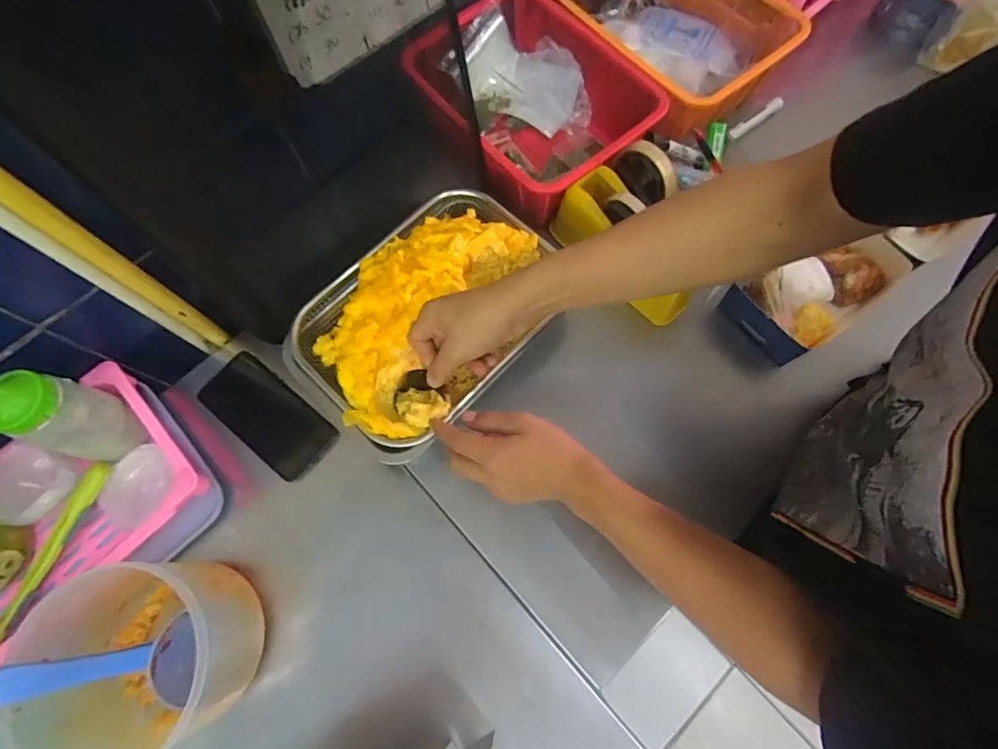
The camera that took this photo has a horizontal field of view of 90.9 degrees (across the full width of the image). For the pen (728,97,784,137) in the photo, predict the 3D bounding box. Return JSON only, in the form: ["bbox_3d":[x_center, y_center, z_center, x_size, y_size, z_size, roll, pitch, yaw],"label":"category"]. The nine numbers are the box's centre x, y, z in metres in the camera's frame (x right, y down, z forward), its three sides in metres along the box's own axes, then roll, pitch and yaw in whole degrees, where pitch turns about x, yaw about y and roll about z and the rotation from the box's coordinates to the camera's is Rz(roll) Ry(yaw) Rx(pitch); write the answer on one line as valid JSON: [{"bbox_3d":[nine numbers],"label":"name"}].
[{"bbox_3d":[0.364,-0.363,0.698,0.105,0.017,0.013,-35,74,-10],"label":"pen"}]

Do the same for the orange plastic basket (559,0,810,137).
[{"bbox_3d":[0.235,-0.471,0.680,0.248,0.082,0.293,-43,76,-12],"label":"orange plastic basket"}]

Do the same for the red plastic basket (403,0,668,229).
[{"bbox_3d":[0.045,-0.352,0.663,0.222,0.115,0.295,-38,75,-10],"label":"red plastic basket"}]

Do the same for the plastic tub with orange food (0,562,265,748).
[{"bbox_3d":[-0.330,0.265,0.456,0.179,0.120,0.157,-21,72,-5],"label":"plastic tub with orange food"}]

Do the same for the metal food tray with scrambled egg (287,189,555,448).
[{"bbox_3d":[-0.074,-0.074,0.551,0.211,0.077,0.295,42,78,14],"label":"metal food tray with scrambled egg"}]

